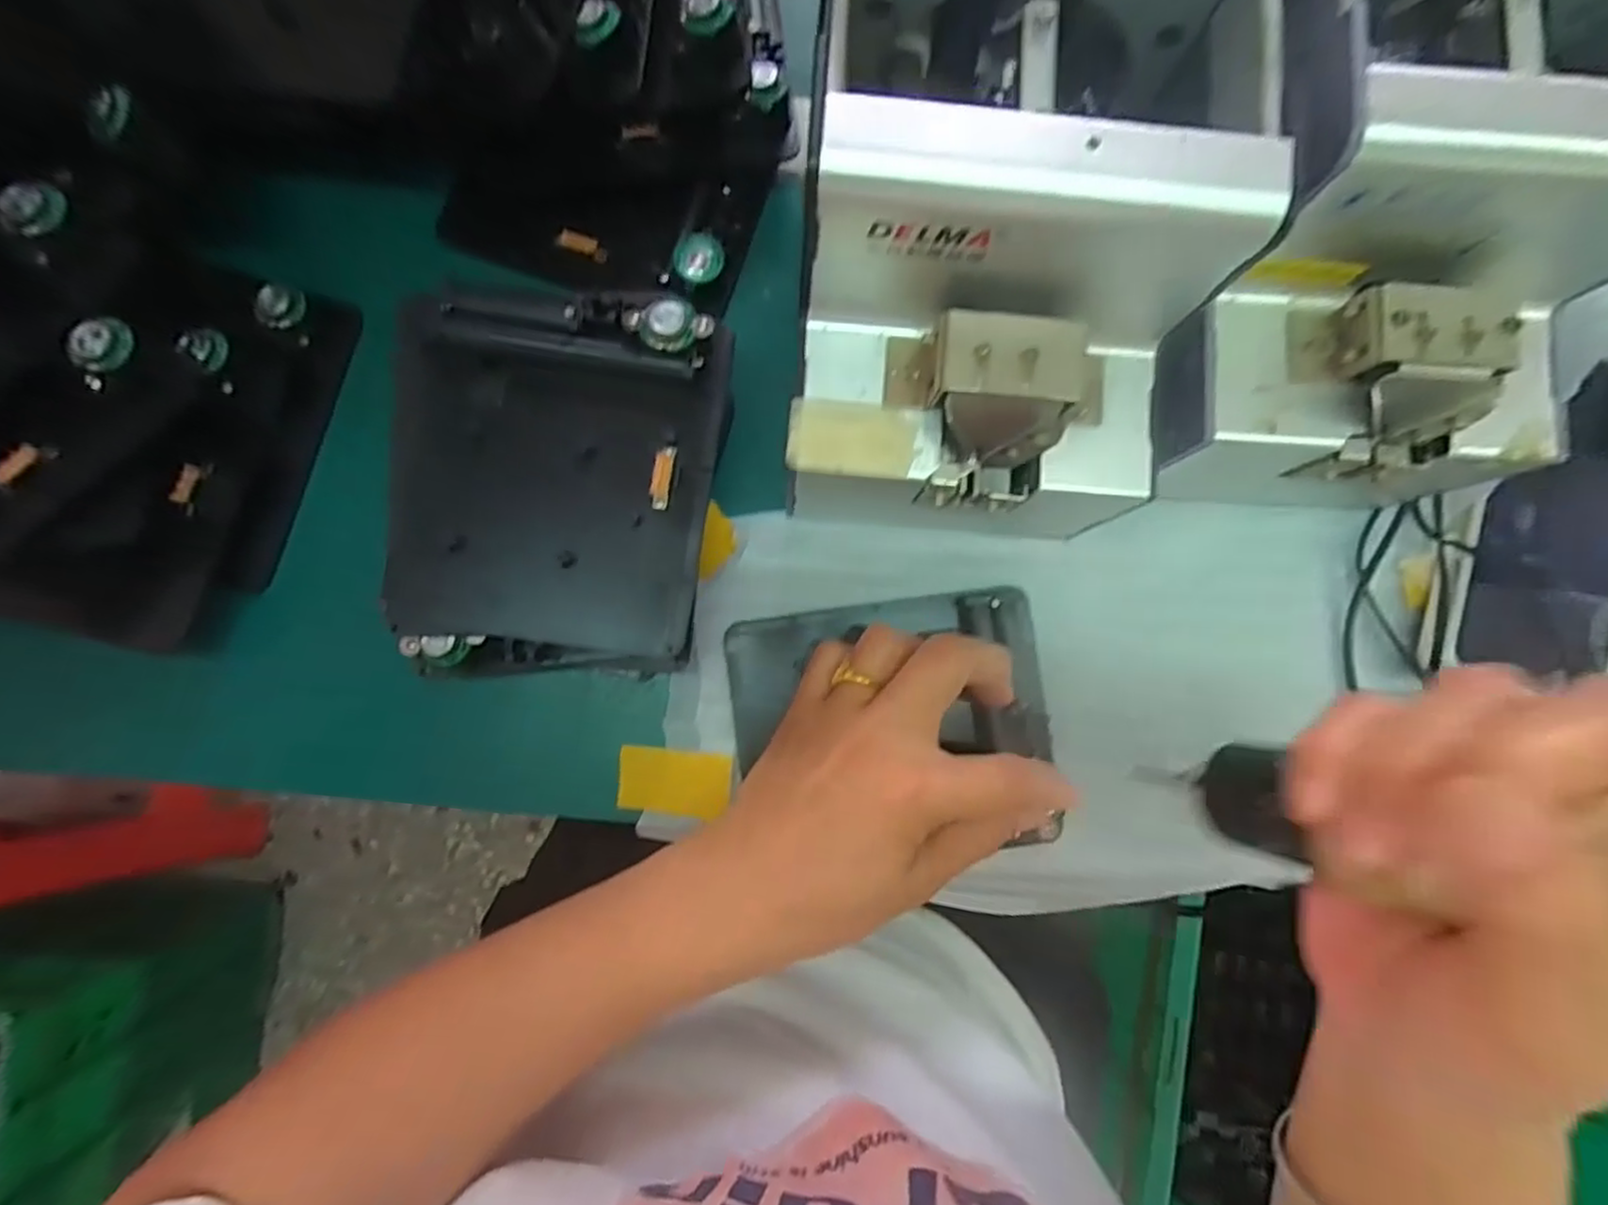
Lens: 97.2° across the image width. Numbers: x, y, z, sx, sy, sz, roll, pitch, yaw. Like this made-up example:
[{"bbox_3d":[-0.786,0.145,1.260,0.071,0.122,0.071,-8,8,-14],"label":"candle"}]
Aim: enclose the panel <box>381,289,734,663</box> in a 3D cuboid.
[{"bbox_3d":[-0.094,-0.048,0.261,0.117,0.025,0.125,7,85,-1],"label":"panel"}]

